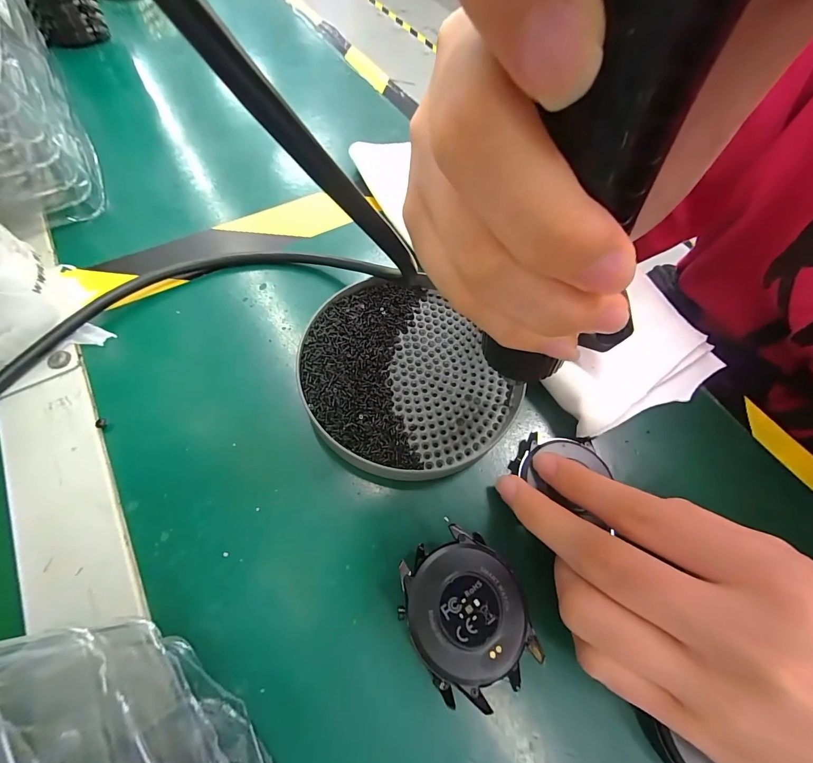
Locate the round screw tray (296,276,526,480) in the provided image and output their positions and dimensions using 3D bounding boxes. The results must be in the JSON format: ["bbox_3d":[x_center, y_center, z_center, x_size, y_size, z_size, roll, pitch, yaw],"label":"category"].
[{"bbox_3d":[-0.001,-0.006,0.189,0.103,0.018,0.109,2,63,-3],"label":"round screw tray"}]

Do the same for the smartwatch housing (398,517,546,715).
[{"bbox_3d":[0.022,0.086,0.136,0.043,0.012,0.051,-29,69,-17],"label":"smartwatch housing"}]

